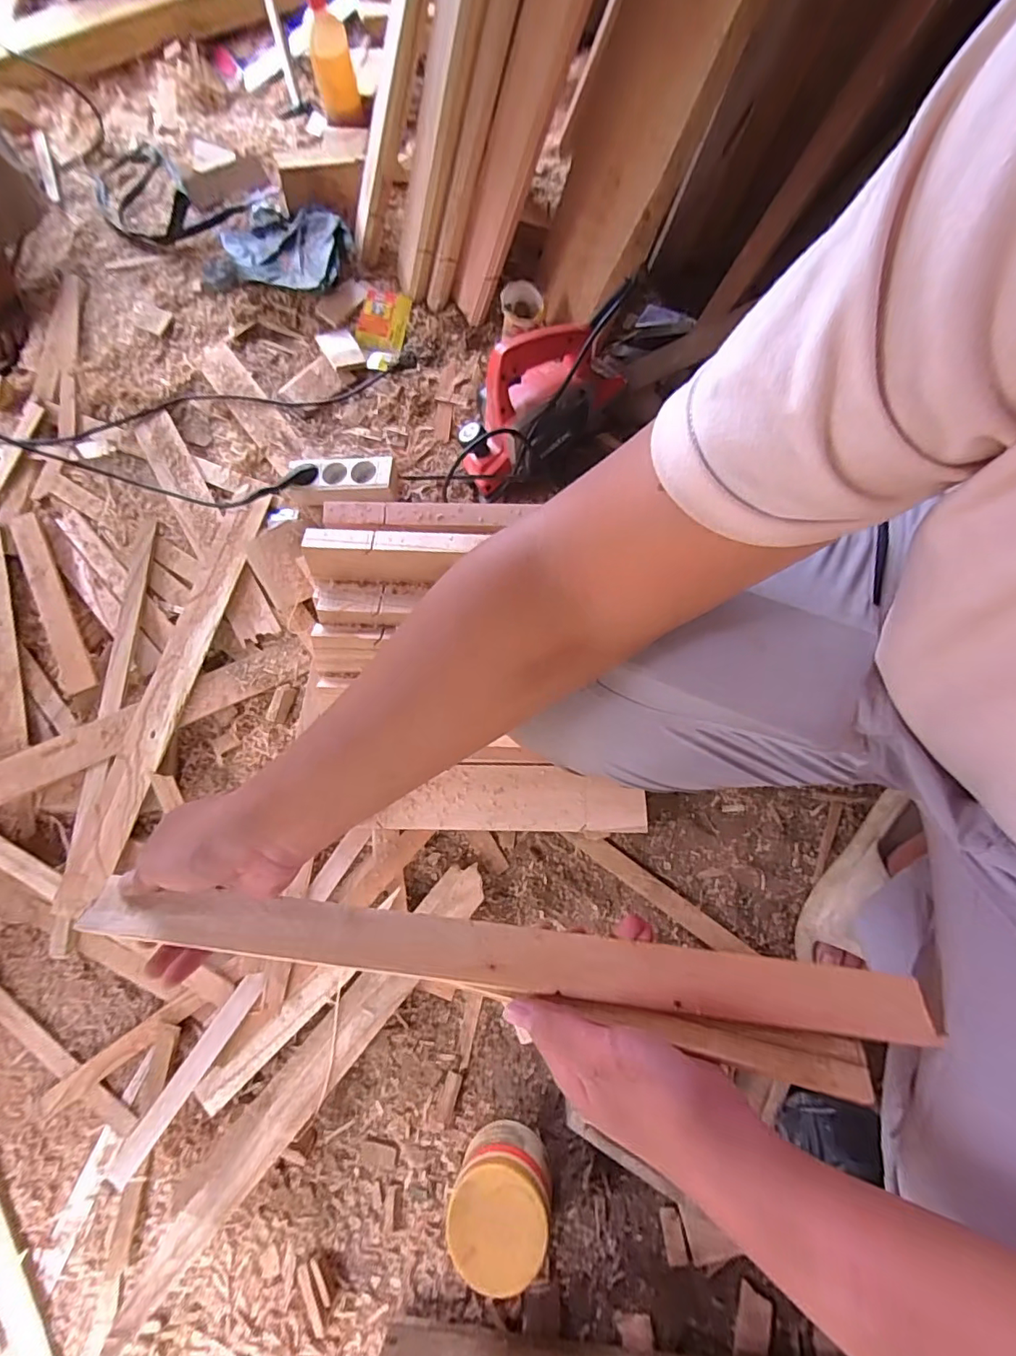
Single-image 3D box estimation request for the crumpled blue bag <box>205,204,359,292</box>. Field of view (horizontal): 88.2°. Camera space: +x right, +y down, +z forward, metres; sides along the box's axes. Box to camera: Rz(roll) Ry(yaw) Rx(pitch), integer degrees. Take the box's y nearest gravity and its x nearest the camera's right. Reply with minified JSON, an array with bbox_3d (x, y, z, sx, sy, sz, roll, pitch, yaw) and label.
[{"bbox_3d":[-0.393,-0.736,0.895,0.235,0.040,0.182,10,76,2],"label":"crumpled blue bag"}]

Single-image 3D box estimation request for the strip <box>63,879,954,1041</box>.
[{"bbox_3d":[-0.010,0.184,0.353,0.545,0.008,0.037,5,51,4],"label":"strip"}]

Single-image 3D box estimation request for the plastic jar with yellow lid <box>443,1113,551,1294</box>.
[{"bbox_3d":[-0.010,0.551,0.557,0.098,0.118,0.098,0,76,-1],"label":"plastic jar with yellow lid"}]

